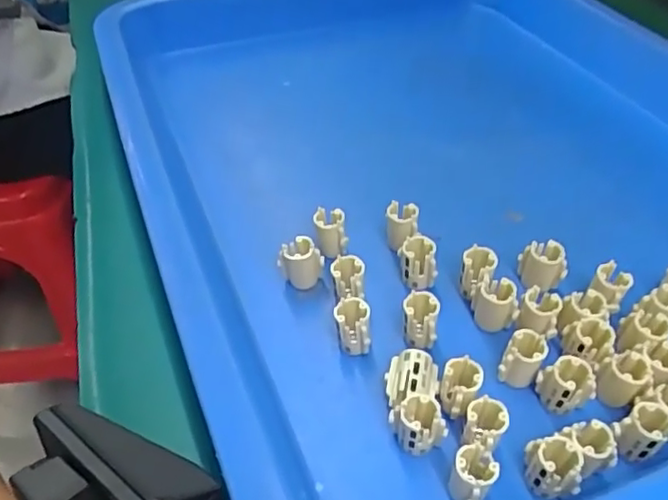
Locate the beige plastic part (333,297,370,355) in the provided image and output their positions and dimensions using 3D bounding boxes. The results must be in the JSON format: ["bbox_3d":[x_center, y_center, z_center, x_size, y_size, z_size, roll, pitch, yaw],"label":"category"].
[{"bbox_3d":[0.008,0.033,0.251,0.014,0.024,0.012,4,43,3],"label":"beige plastic part"}]

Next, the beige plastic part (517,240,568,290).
[{"bbox_3d":[0.090,0.006,0.268,0.014,0.019,0.015,-11,44,-13],"label":"beige plastic part"}]

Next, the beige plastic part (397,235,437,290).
[{"bbox_3d":[0.036,0.006,0.271,0.015,0.018,0.015,-3,43,-4],"label":"beige plastic part"}]

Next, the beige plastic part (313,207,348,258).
[{"bbox_3d":[-0.001,-0.008,0.285,0.014,0.021,0.011,-6,43,-7],"label":"beige plastic part"}]

